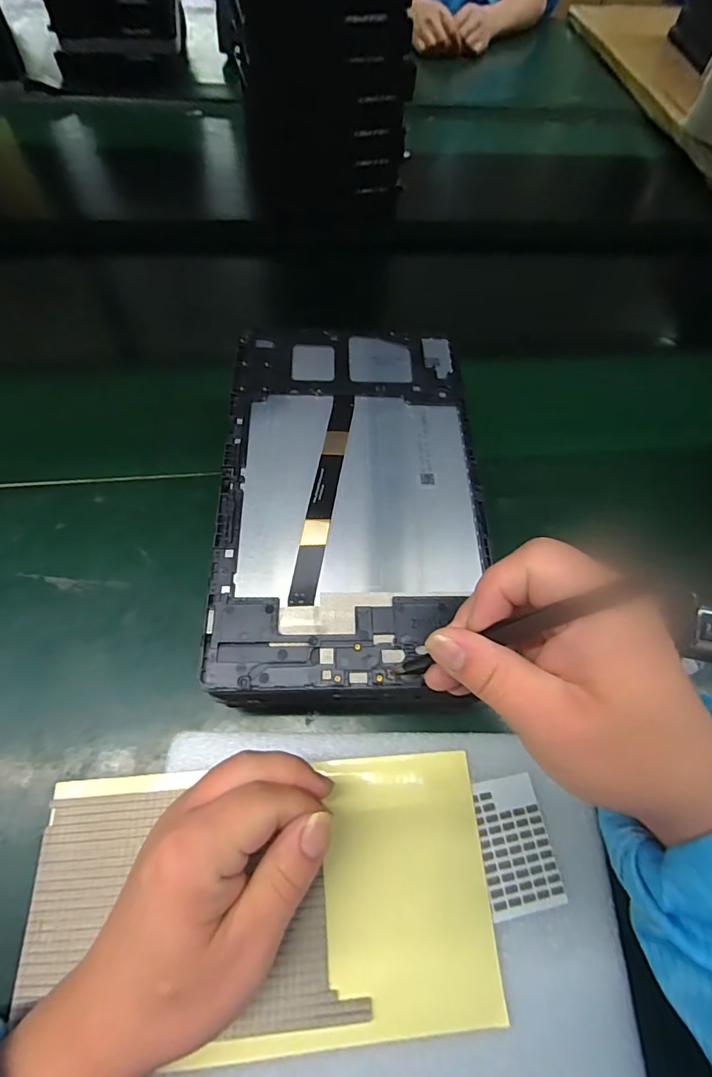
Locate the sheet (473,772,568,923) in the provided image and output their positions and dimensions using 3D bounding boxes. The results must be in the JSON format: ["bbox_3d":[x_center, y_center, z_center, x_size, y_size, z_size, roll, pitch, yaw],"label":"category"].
[{"bbox_3d":[0.087,0.168,0.259,0.038,0.004,0.063,-8,64,-7],"label":"sheet"}]

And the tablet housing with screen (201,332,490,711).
[{"bbox_3d":[-0.003,-0.030,0.274,0.144,0.006,0.238,0,63,-3],"label":"tablet housing with screen"}]

